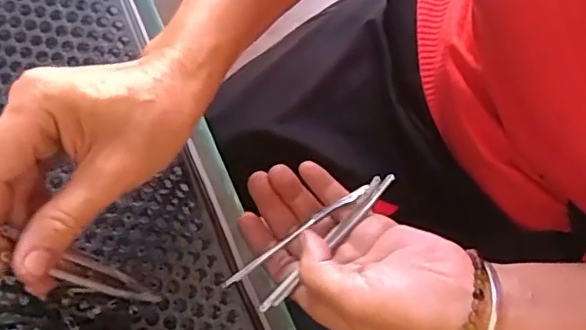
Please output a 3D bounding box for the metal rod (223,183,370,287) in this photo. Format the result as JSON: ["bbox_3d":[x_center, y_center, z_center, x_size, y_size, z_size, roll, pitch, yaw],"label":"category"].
[{"bbox_3d":[0.002,0.042,0.338,0.105,0.005,0.004,-34,80,-6],"label":"metal rod"}]

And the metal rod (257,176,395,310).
[{"bbox_3d":[0.020,0.045,0.333,0.010,0.004,0.111,44,83,8],"label":"metal rod"}]

